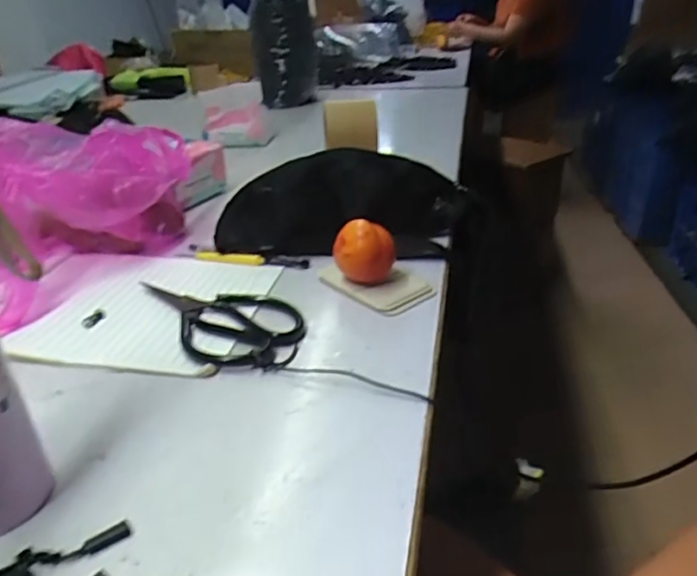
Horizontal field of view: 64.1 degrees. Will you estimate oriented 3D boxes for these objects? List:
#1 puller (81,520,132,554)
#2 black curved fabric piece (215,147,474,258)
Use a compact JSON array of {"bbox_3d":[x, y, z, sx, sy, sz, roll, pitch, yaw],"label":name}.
[{"bbox_3d":[-0.130,0.134,0.300,0.025,0.004,0.010,-24,36,-35],"label":"puller"},{"bbox_3d":[-0.004,-0.096,0.619,0.278,0.089,0.093,-5,29,-6],"label":"black curved fabric piece"}]

